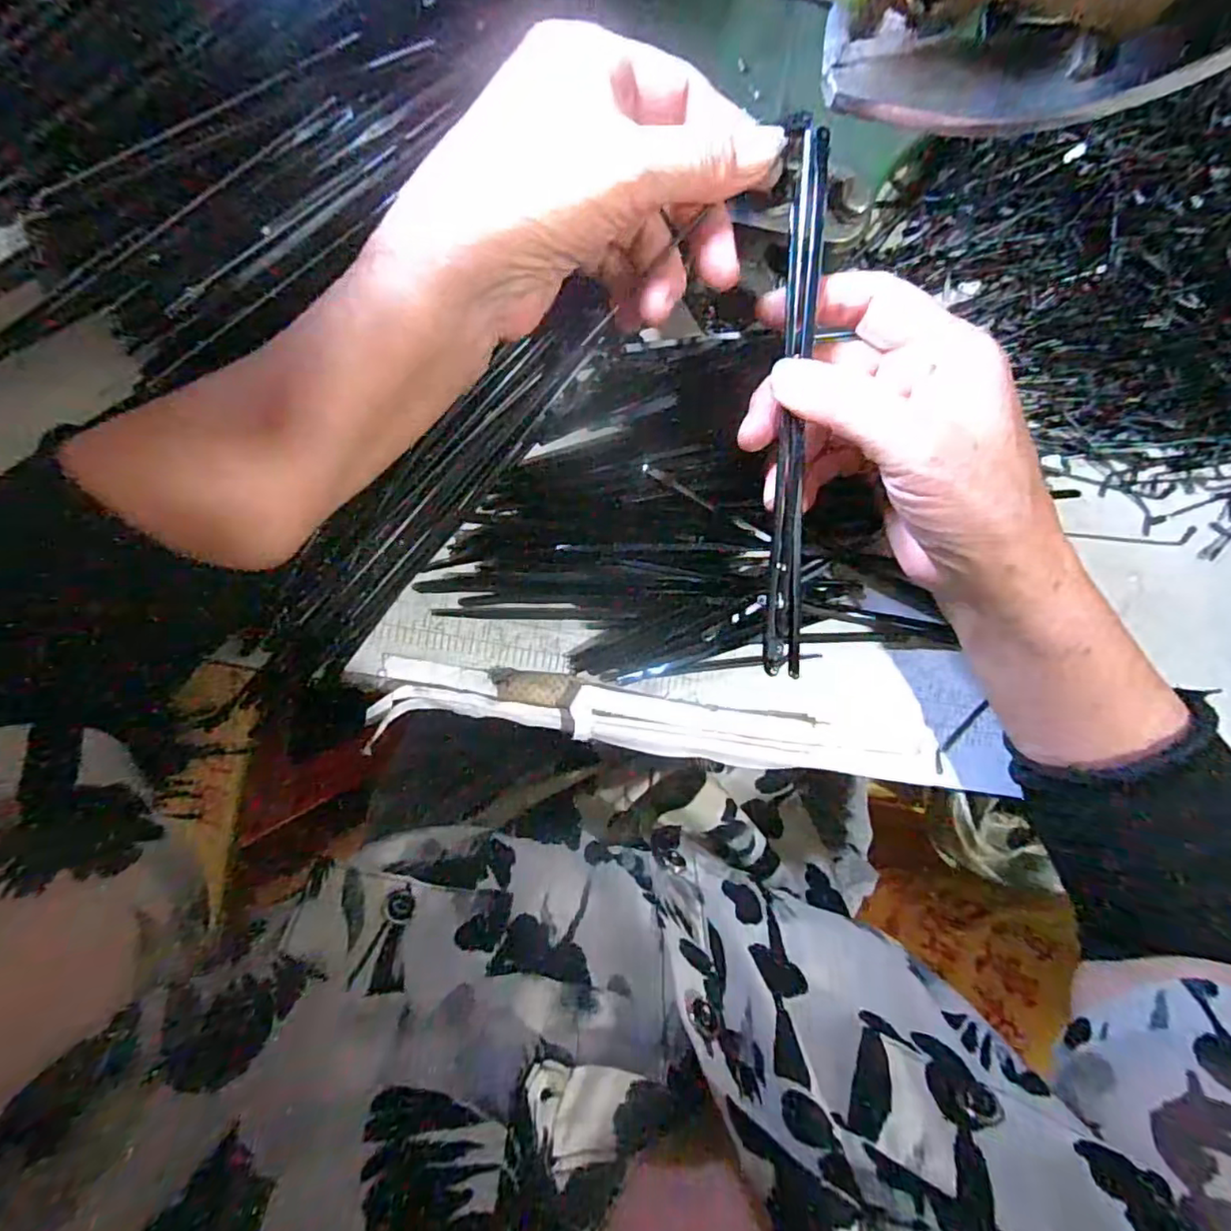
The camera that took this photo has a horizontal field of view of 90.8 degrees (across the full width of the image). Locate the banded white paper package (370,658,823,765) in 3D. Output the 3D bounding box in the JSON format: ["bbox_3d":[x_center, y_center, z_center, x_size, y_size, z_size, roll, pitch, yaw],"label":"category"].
[{"bbox_3d":[-0.001,0.045,0.266,0.200,0.012,0.031,6,92,-7],"label":"banded white paper package"}]

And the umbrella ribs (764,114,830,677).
[{"bbox_3d":[0.065,-0.069,0.220,0.016,0.005,0.188,-2,104,-5],"label":"umbrella ribs"}]

